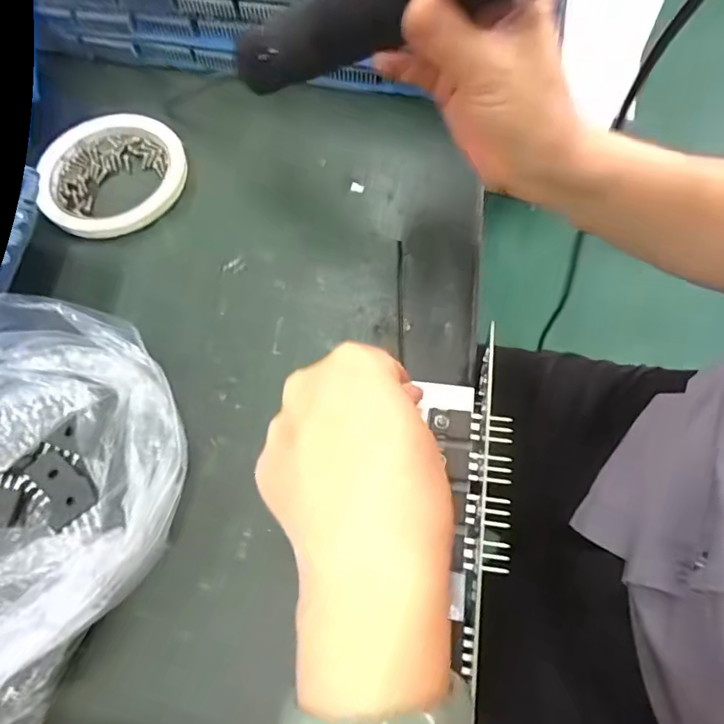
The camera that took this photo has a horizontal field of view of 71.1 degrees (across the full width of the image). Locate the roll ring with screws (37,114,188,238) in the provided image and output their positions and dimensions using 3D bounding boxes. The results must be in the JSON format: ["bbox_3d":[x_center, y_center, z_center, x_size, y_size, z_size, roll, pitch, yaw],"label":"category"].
[{"bbox_3d":[-0.165,-0.124,0.337,0.094,0.012,0.094,-1,68,1],"label":"roll ring with screws"}]

